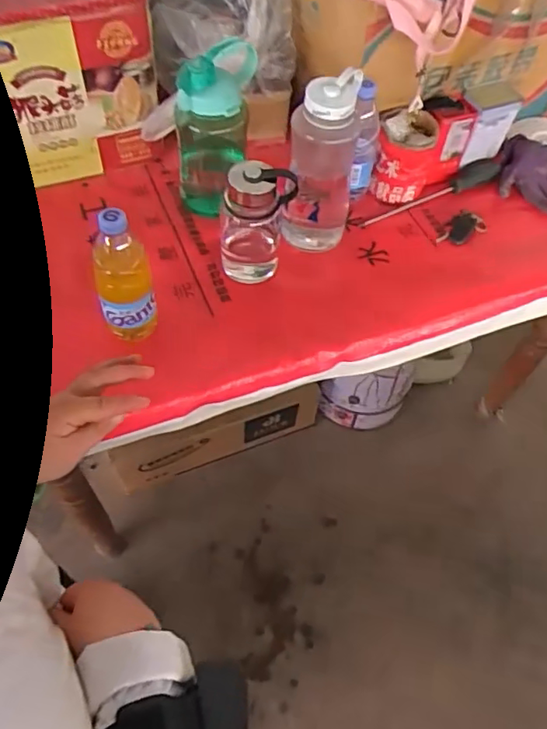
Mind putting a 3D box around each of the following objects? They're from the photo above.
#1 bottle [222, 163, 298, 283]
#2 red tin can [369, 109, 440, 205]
[{"bbox_3d":[-0.025,-0.207,0.826,0.101,0.179,0.077,0,56,-4],"label":"bottle"},{"bbox_3d":[0.218,-0.343,0.957,0.096,0.128,0.083,11,56,4],"label":"red tin can"}]

